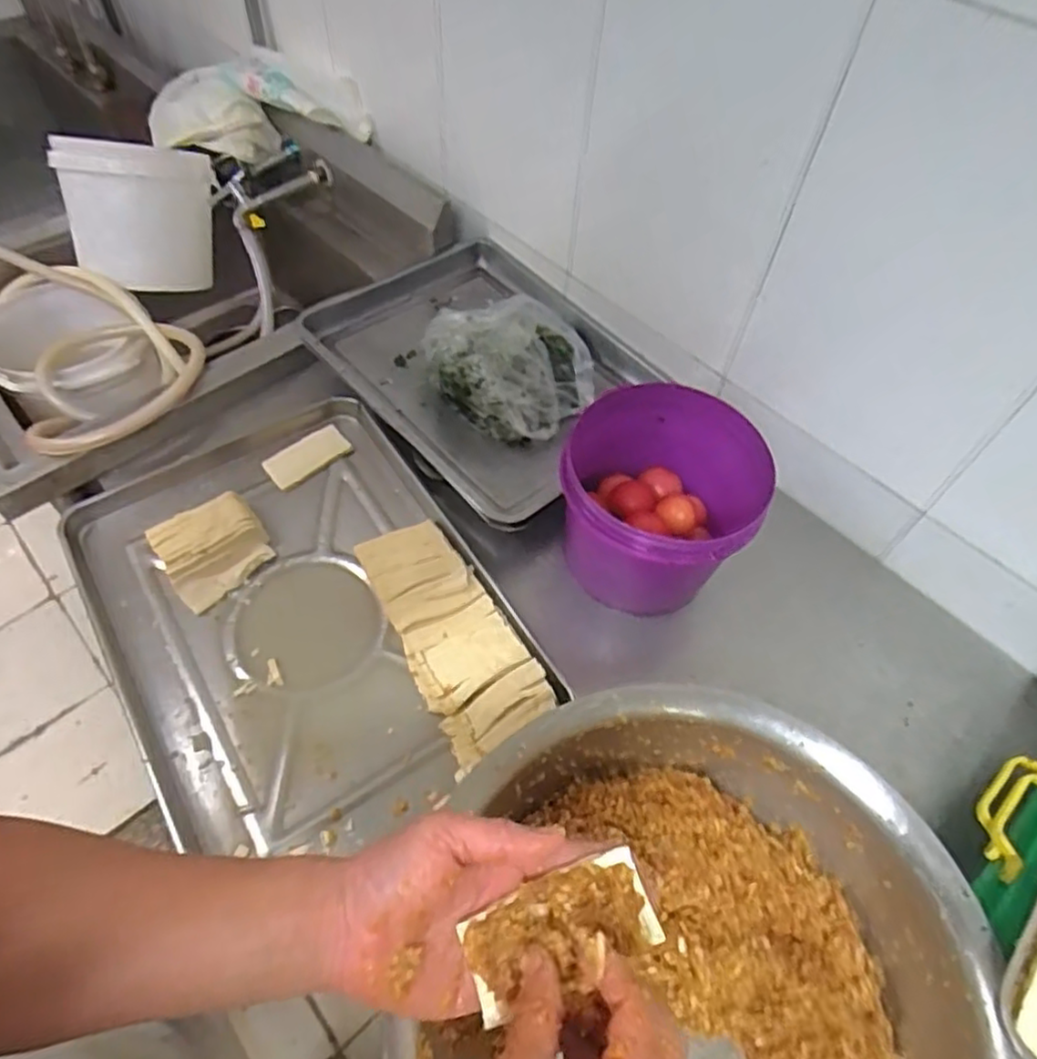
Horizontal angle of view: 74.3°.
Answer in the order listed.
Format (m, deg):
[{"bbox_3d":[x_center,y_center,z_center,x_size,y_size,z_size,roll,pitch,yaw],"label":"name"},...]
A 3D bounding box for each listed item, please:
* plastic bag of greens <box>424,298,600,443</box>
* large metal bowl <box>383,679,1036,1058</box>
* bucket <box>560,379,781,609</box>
[{"bbox_3d":[-0.011,-0.224,0.976,0.236,0.121,0.175,-1,56,-5],"label":"plastic bag of greens"},{"bbox_3d":[0.152,0.393,0.581,0.432,0.157,0.465,2,56,-3],"label":"large metal bowl"},{"bbox_3d":[0.168,-0.036,0.829,0.226,0.190,0.231,2,56,-3],"label":"bucket"}]

